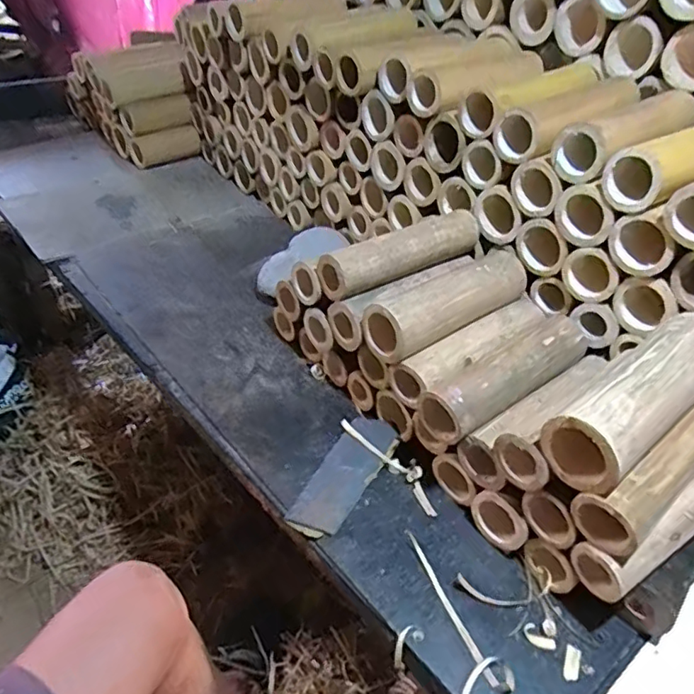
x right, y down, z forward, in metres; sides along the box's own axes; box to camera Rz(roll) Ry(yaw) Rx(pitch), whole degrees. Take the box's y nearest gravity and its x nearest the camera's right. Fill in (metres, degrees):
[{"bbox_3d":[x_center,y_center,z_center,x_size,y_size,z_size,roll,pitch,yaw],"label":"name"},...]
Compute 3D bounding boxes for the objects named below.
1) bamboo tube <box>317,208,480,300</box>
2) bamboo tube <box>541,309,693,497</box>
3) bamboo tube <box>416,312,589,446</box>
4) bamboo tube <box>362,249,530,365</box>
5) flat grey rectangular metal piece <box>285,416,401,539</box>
[{"bbox_3d":[0.056,-0.102,0.571,0.178,0.044,0.038,-25,52,-25],"label":"bamboo tube"},{"bbox_3d":[0.226,0.032,0.419,0.182,0.053,0.054,-29,54,-28],"label":"bamboo tube"},{"bbox_3d":[0.147,0.021,0.506,0.179,0.041,0.049,-26,53,-26],"label":"bamboo tube"},{"bbox_3d":[0.101,-0.049,0.550,0.182,0.057,0.052,-30,55,-28],"label":"bamboo tube"},{"bbox_3d":[0.000,0.120,0.532,0.051,0.005,0.146,21,42,20],"label":"flat grey rectangular metal piece"}]

